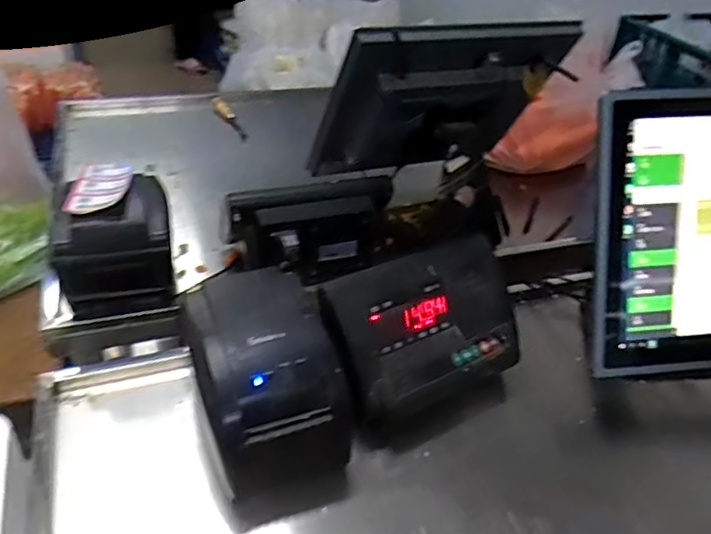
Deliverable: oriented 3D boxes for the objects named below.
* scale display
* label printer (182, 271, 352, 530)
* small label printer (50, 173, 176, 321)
[{"bbox_3d":[0.093,0.085,0.740,0.244,0.163,0.133,-16,42,-26],"label":"scale display"},{"bbox_3d":[-0.094,0.128,0.676,0.152,0.155,0.224,-11,40,-21],"label":"label printer"},{"bbox_3d":[-0.340,-0.044,0.850,0.144,0.135,0.171,-8,39,-17],"label":"small label printer"}]

